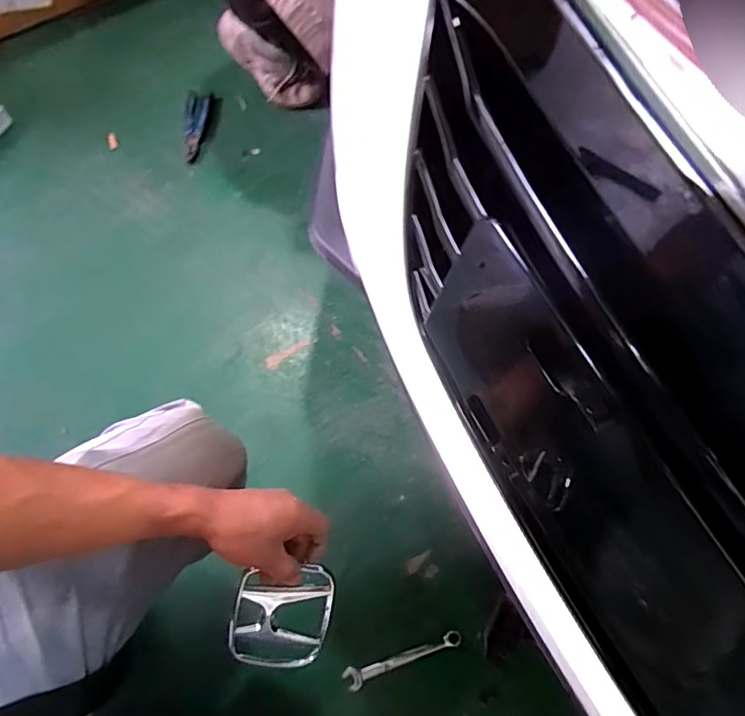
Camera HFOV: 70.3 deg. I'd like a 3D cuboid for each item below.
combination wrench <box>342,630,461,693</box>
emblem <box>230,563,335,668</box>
[{"bbox_3d":[0.045,0.439,0.771,0.175,0.009,0.028,-13,68,-15],"label":"combination wrench"},{"bbox_3d":[-0.091,0.264,0.535,0.098,0.012,0.120,7,102,-15],"label":"emblem"}]

